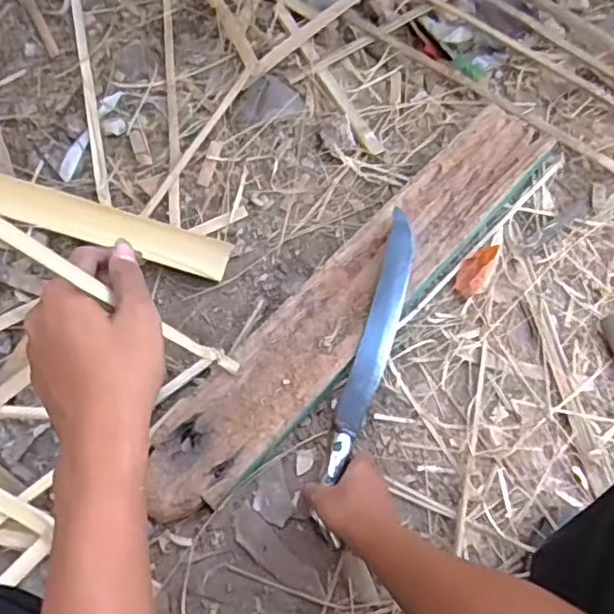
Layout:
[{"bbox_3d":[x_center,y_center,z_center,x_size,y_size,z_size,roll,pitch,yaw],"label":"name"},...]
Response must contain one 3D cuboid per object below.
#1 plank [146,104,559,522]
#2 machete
[{"bbox_3d":[0.071,-0.018,0.787,0.115,0.052,0.691,41,74,15],"label":"plank"},{"bbox_3d":[0.072,0.071,0.721,0.040,0.034,0.391,17,74,5],"label":"machete"}]

